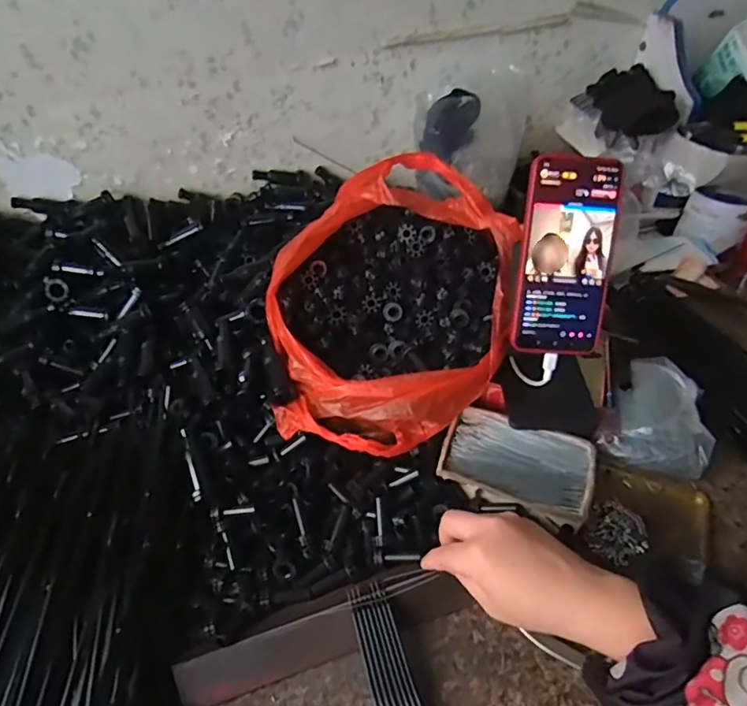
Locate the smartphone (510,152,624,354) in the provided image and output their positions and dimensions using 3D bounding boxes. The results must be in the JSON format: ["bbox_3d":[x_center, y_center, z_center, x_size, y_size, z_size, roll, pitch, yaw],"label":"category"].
[{"bbox_3d":[0.163,-0.081,0.447,0.079,0.161,0.007,4,13,-1],"label":"smartphone"}]

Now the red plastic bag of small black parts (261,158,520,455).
[{"bbox_3d":[0.014,-0.048,0.480,0.221,0.132,0.240,-8,46,-7],"label":"red plastic bag of small black parts"}]

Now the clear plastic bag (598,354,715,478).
[{"bbox_3d":[0.275,0.059,0.502,0.088,0.035,0.119,26,51,23],"label":"clear plastic bag"}]

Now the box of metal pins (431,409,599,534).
[{"bbox_3d":[0.126,0.099,0.471,0.124,0.026,0.089,17,48,16],"label":"box of metal pins"}]

